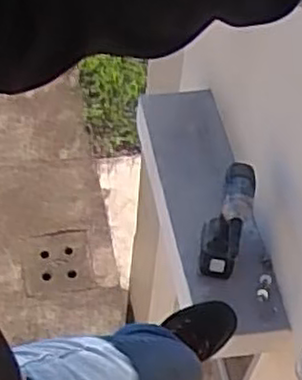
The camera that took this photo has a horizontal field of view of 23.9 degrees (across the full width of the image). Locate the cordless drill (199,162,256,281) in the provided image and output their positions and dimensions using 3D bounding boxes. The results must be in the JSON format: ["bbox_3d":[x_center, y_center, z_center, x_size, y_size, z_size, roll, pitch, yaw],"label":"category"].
[{"bbox_3d":[0.150,0.092,1.483,0.080,0.267,0.166,14,54,5],"label":"cordless drill"}]

